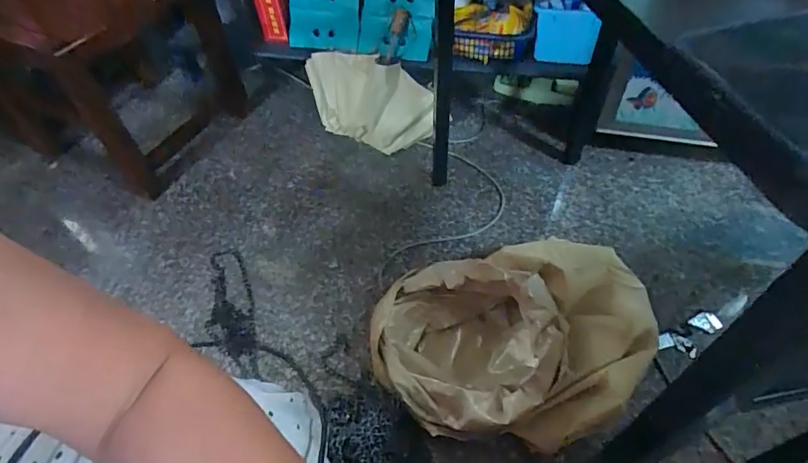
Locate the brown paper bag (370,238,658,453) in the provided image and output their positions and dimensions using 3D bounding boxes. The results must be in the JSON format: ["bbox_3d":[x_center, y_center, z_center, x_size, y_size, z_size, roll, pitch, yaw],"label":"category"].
[{"bbox_3d":[0.180,0.194,0.843,0.469,0.184,0.351,-5,51,-1],"label":"brown paper bag"}]

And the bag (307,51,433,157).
[{"bbox_3d":[-0.108,-0.332,1.223,0.366,0.228,0.106,18,54,17],"label":"bag"}]

